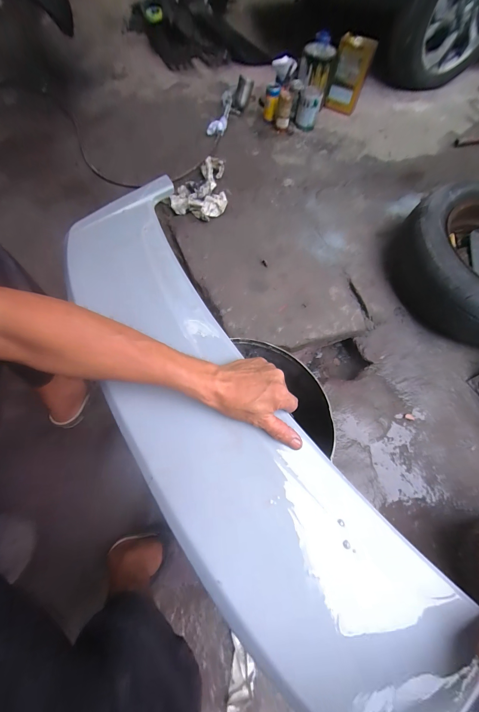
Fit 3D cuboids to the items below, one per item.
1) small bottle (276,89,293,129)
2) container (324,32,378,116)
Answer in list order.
[{"bbox_3d":[0.218,-1.207,1.290,0.071,0.122,0.076,10,67,3],"label":"small bottle"},{"bbox_3d":[0.547,-1.400,1.315,0.161,0.236,0.145,18,67,6],"label":"container"}]

